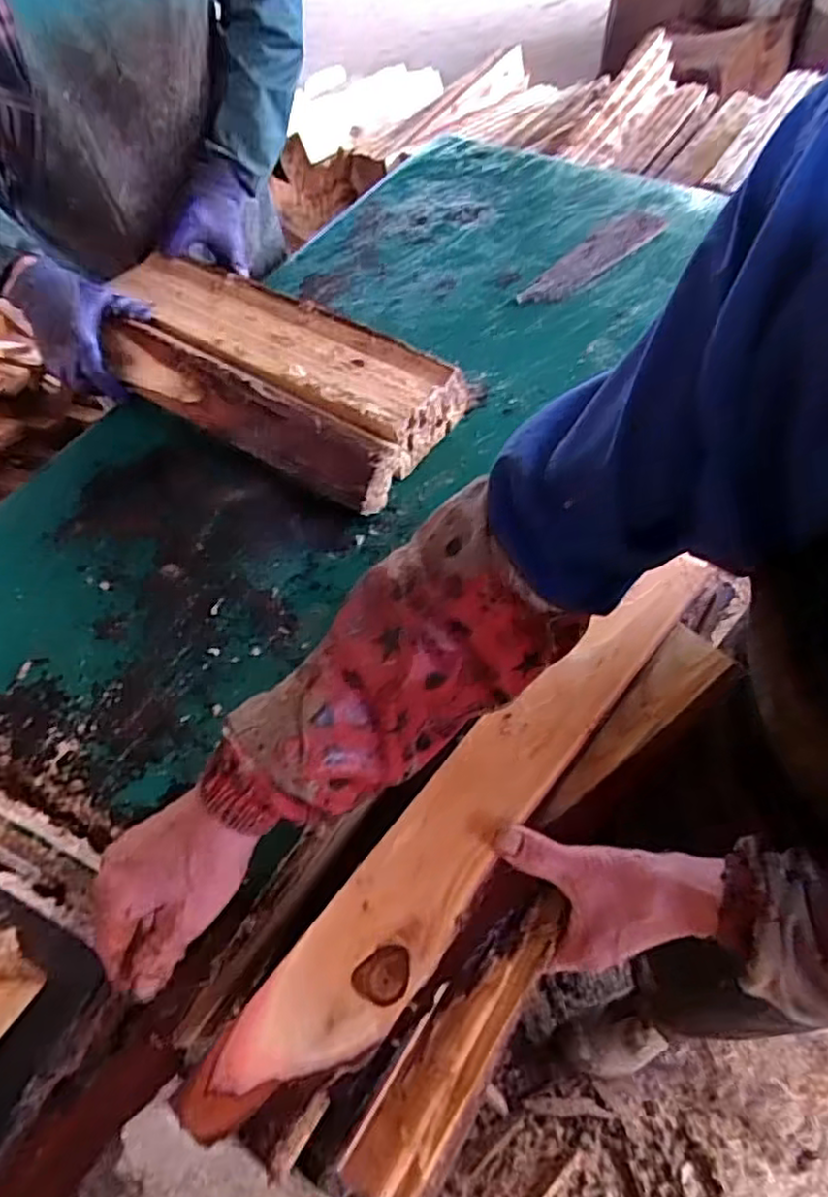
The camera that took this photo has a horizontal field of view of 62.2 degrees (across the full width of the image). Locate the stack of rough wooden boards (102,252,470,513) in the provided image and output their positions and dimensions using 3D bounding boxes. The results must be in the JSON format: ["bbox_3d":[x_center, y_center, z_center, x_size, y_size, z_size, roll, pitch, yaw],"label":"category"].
[{"bbox_3d":[-0.173,-0.262,0.782,0.439,0.071,0.180,28,60,20],"label":"stack of rough wooden boards"}]

